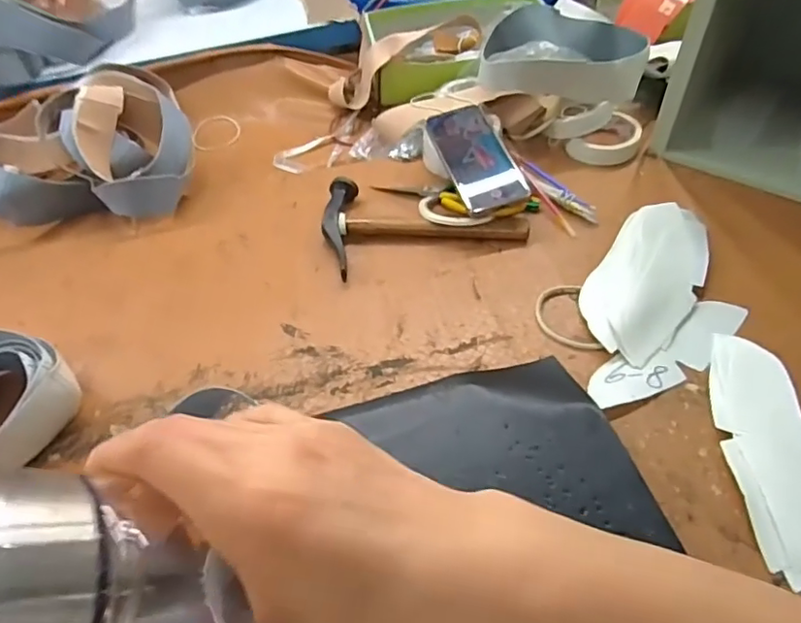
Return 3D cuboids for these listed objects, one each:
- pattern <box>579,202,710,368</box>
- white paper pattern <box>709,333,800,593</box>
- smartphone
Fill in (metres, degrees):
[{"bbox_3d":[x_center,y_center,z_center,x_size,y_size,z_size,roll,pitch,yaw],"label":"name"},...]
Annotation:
[{"bbox_3d":[0.259,-0.039,0.583,0.097,0.019,0.212,28,56,24],"label":"pattern"},{"bbox_3d":[0.309,0.110,0.468,0.075,0.014,0.210,-1,50,7],"label":"white paper pattern"},{"bbox_3d":[0.090,-0.184,0.668,0.074,0.015,0.154,-17,62,-4],"label":"smartphone"}]

